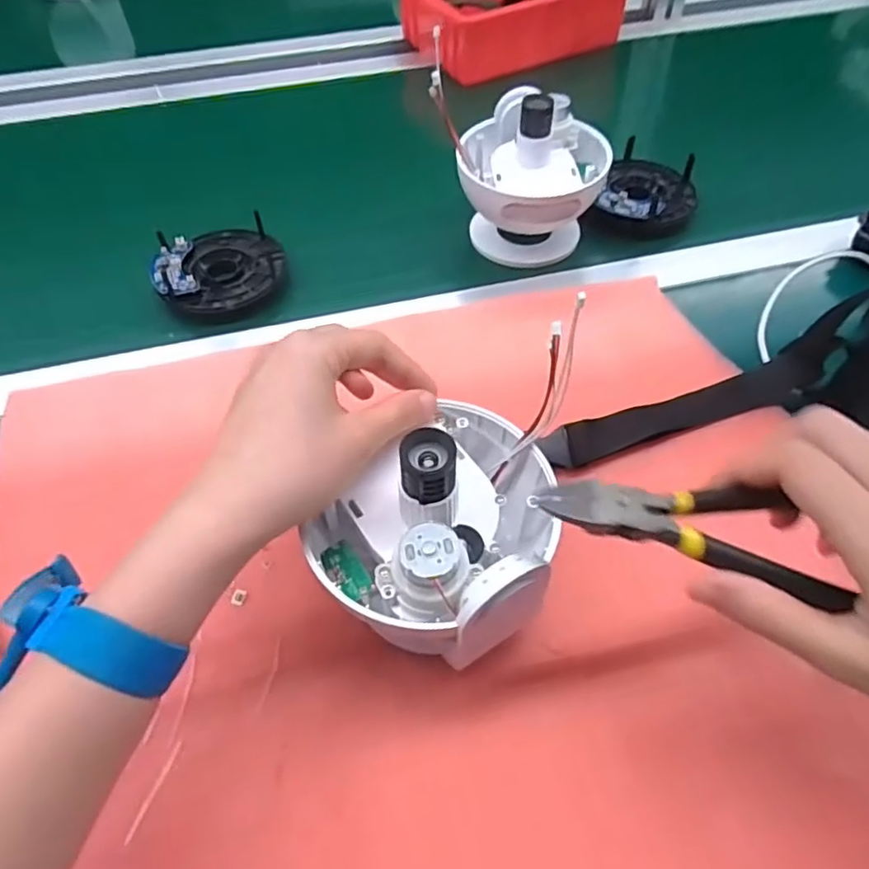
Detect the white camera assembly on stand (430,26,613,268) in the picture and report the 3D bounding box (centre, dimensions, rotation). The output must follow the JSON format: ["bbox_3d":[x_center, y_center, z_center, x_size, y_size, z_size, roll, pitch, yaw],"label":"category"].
[{"bbox_3d":[0.070,-0.217,0.494,0.130,0.124,0.122,0,54,3],"label":"white camera assembly on stand"}]

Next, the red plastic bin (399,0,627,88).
[{"bbox_3d":[0.096,-0.515,0.750,0.244,0.089,0.156,-25,57,-15],"label":"red plastic bin"}]

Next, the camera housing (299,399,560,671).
[{"bbox_3d":[0.009,0.035,0.269,0.112,0.057,0.106,-35,60,-21],"label":"camera housing"}]

